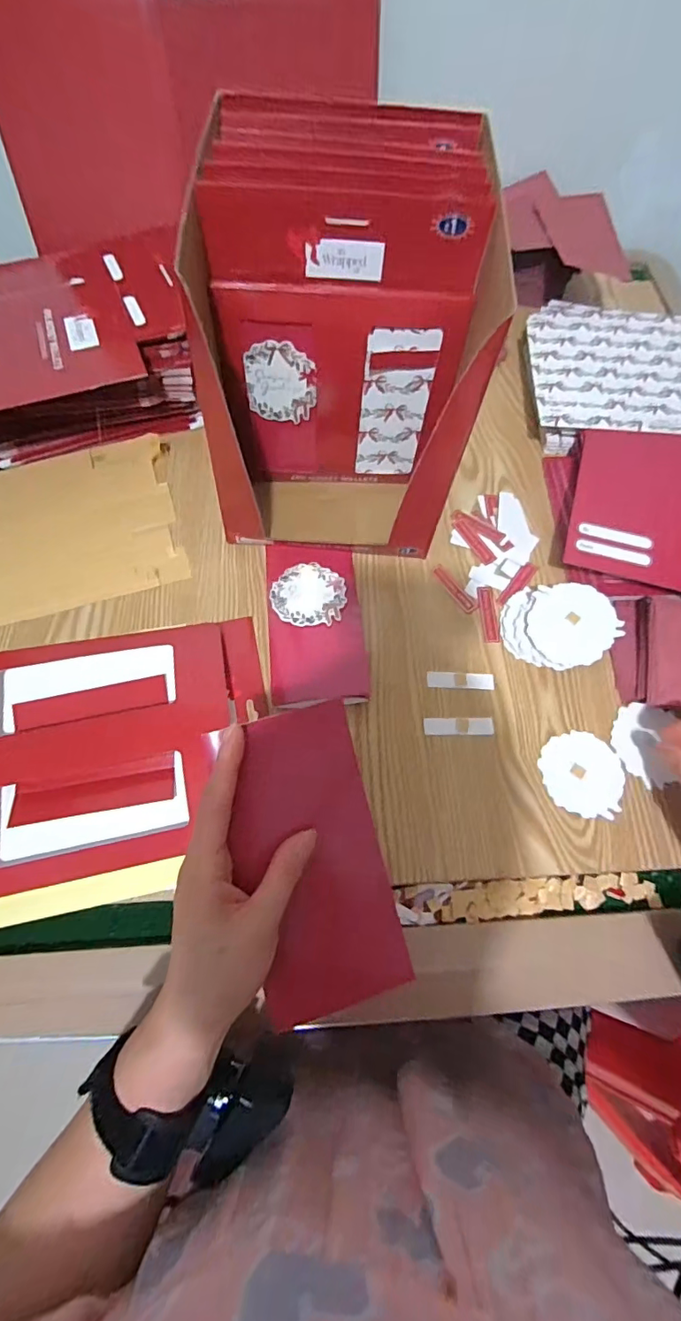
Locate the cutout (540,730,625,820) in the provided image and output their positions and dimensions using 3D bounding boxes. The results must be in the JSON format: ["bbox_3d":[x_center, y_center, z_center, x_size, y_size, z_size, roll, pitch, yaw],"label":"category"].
[{"bbox_3d":[0.202,0.093,0.412,0.068,0.004,0.068,24,68,8],"label":"cutout"}]

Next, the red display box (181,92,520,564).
[{"bbox_3d":[-0.003,-0.253,0.425,0.201,0.233,0.240,1,67,-2],"label":"red display box"}]

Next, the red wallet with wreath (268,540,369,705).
[{"bbox_3d":[-0.022,-0.036,0.453,0.084,0.015,0.159,-4,67,-4],"label":"red wallet with wreath"}]

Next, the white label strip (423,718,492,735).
[{"bbox_3d":[0.102,0.057,0.425,0.059,0.004,0.015,0,67,-2],"label":"white label strip"}]

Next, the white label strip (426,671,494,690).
[{"bbox_3d":[0.108,0.018,0.443,0.059,0.004,0.015,2,81,0],"label":"white label strip"}]

